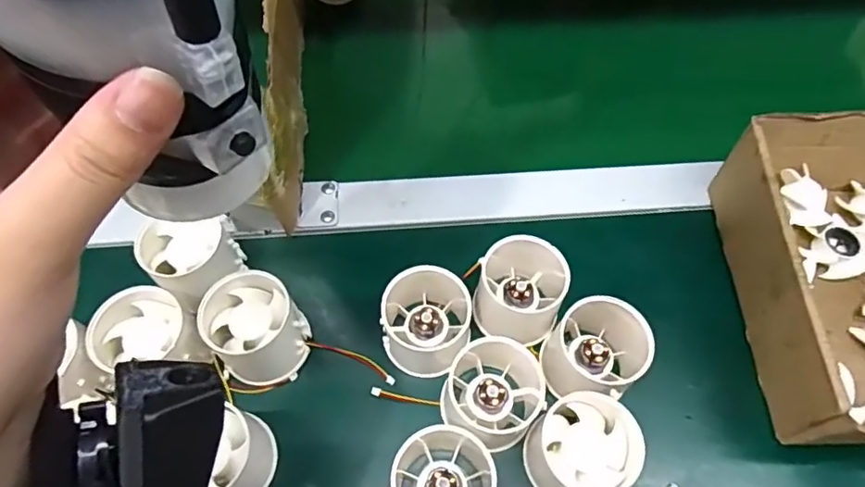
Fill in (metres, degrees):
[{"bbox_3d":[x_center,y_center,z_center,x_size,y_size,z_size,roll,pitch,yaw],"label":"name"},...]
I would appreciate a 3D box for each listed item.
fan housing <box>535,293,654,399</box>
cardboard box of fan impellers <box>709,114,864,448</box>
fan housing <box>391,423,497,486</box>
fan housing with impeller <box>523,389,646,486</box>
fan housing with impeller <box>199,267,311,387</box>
[{"bbox_3d":[0.100,0.064,0.337,0.057,0.057,0.062,0,60,0],"label":"fan housing"},{"bbox_3d":[0.294,0.017,0.346,0.190,0.073,0.204,0,62,1],"label":"cardboard box of fan impellers"},{"bbox_3d":[0.006,0.129,0.309,0.056,0.036,0.063,-2,60,-1],"label":"fan housing"},{"bbox_3d":[0.082,0.116,0.314,0.057,0.041,0.053,0,60,0],"label":"fan housing with impeller"},{"bbox_3d":[-0.106,0.052,0.343,0.054,0.047,0.059,-36,66,-19],"label":"fan housing with impeller"}]

